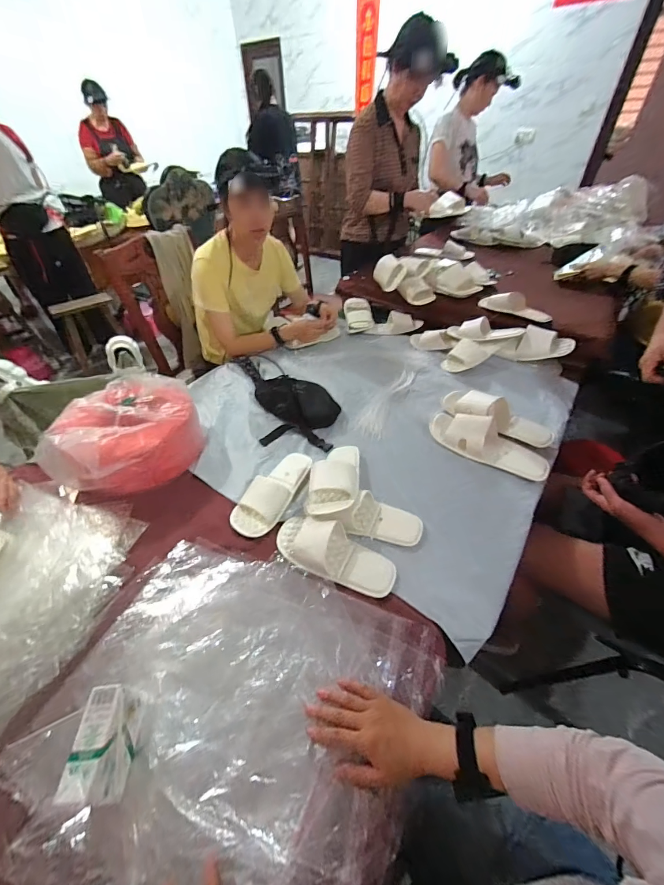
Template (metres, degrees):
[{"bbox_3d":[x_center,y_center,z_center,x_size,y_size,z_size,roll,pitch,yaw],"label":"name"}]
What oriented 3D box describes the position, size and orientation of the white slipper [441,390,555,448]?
[{"bbox_3d":[0.416,-0.073,0.874,0.270,0.061,0.094,19,47,19],"label":"white slipper"}]

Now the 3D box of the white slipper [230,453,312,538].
[{"bbox_3d":[-0.122,0.102,0.745,0.092,0.053,0.228,22,48,21],"label":"white slipper"}]

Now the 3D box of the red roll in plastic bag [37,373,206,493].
[{"bbox_3d":[-0.453,-0.020,0.792,0.252,0.192,0.267,0,44,0],"label":"red roll in plastic bag"}]

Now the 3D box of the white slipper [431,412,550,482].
[{"bbox_3d":[0.371,-0.008,0.823,0.280,0.059,0.123,23,49,25],"label":"white slipper"}]

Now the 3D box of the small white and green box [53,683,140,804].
[{"bbox_3d":[-0.283,0.368,0.427,0.055,0.047,0.109,-4,44,-3],"label":"small white and green box"}]

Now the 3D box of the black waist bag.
[{"bbox_3d":[-0.164,-0.123,0.939,0.450,0.064,0.230,29,51,27],"label":"black waist bag"}]

